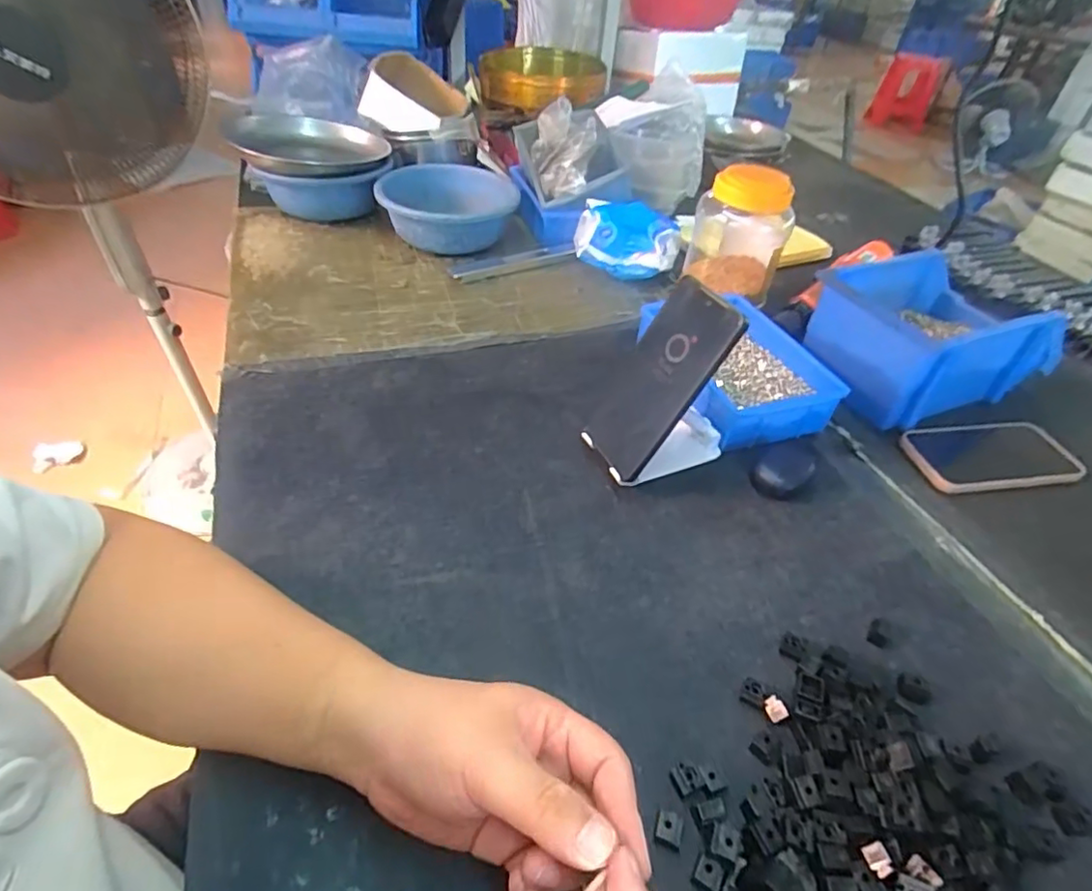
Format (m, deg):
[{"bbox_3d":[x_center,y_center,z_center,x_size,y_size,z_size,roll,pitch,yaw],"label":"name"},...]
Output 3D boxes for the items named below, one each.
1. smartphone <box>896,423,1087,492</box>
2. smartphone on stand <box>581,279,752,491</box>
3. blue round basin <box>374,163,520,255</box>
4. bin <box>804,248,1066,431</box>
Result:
[{"bbox_3d":[0.436,0.009,0.577,0.165,0.009,0.083,-2,43,-9],"label":"smartphone"},{"bbox_3d":[0.103,-0.050,0.500,0.115,0.158,0.081,-18,47,-24],"label":"smartphone on stand"},{"bbox_3d":[-0.145,-0.339,0.847,0.183,0.062,0.201,3,42,-3],"label":"blue round basin"},{"bbox_3d":[0.424,-0.124,0.652,0.246,0.107,0.159,-14,46,-21],"label":"bin"}]

